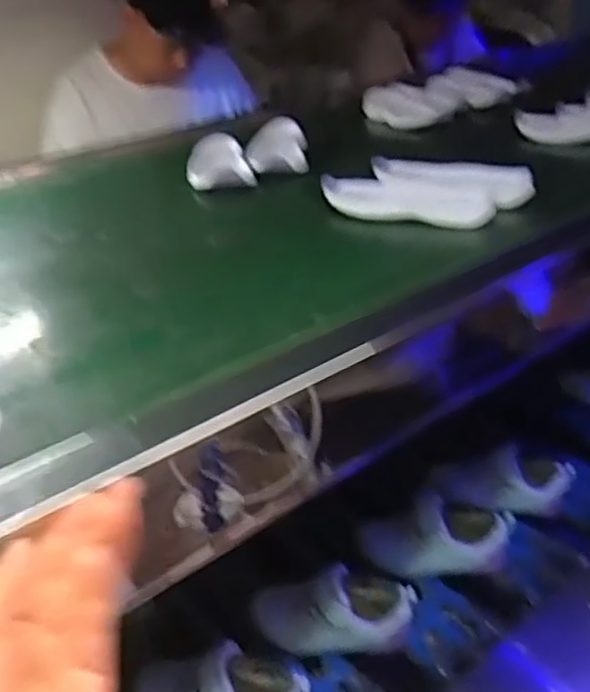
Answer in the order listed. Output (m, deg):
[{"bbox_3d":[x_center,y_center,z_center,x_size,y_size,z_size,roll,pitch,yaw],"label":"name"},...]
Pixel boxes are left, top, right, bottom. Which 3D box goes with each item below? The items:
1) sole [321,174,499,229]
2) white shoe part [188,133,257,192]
[{"bbox_3d":[0.103,-0.143,0.680,0.178,0.029,0.061,19,37,34],"label":"sole"},{"bbox_3d":[-0.094,-0.226,0.854,0.075,0.031,0.160,-8,30,-6],"label":"white shoe part"}]

